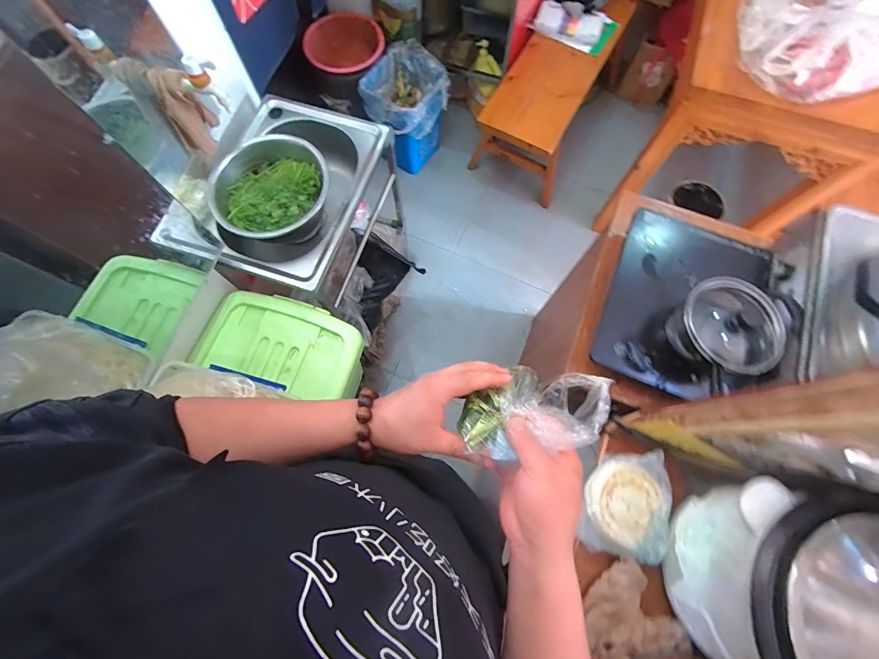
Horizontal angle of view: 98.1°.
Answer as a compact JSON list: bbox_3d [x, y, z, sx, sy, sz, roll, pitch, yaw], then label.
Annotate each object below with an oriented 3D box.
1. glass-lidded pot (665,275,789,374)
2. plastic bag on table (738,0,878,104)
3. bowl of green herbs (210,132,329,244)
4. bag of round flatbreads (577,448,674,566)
[{"bbox_3d":[0.485,0.004,0.649,0.161,0.112,0.171,0,73,-1],"label":"glass-lidded pot"},{"bbox_3d":[0.971,-0.754,0.943,0.393,0.154,0.334,8,73,2],"label":"plastic bag on table"},{"bbox_3d":[-0.383,-0.309,0.919,0.256,0.143,0.257,0,73,-1],"label":"bowl of green herbs"},{"bbox_3d":[0.302,0.273,0.608,0.137,0.043,0.170,16,73,4],"label":"bag of round flatbreads"}]

